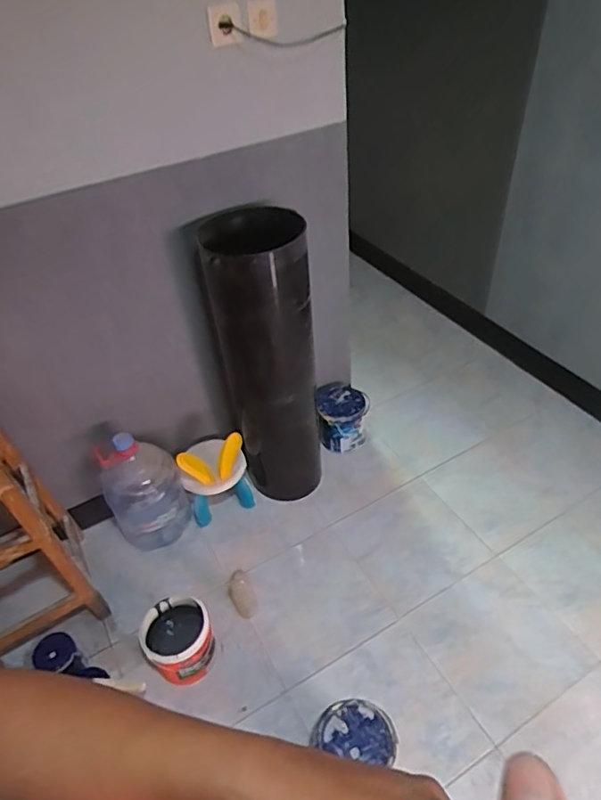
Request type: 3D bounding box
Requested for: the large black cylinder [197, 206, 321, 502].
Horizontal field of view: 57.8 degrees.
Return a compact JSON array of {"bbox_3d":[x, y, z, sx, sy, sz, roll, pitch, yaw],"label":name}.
[{"bbox_3d":[-0.096,-0.083,1.794,0.289,1.027,0.299,-14,43,-9],"label":"large black cylinder"}]

